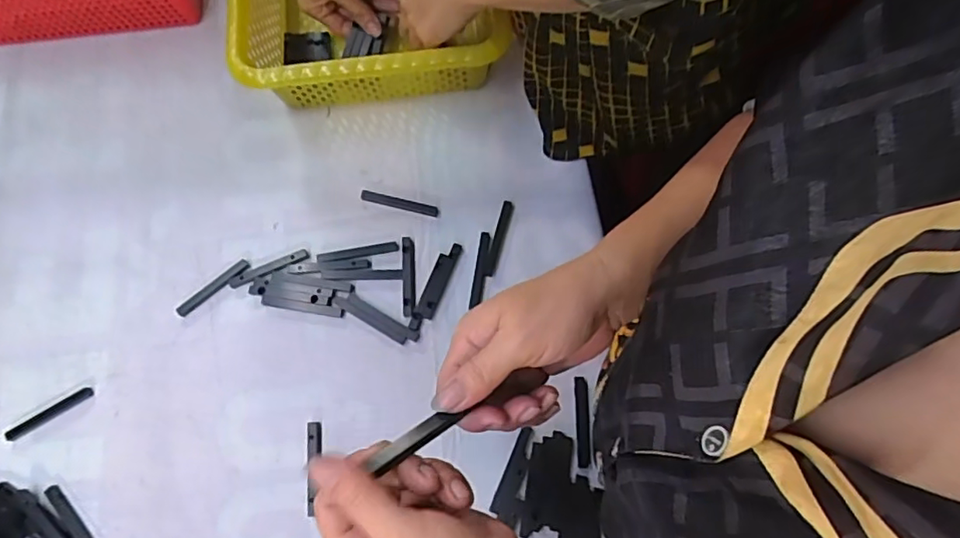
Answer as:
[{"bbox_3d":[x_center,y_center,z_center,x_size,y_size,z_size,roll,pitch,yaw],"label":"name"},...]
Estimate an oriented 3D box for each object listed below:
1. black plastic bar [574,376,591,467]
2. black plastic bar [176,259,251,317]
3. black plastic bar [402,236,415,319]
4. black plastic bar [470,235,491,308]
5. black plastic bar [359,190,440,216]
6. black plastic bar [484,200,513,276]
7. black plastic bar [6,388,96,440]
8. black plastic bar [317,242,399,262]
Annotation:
[{"bbox_3d":[0.089,0.131,0.492,0.012,0.006,0.074,-1,75,1],"label":"black plastic bar"},{"bbox_3d":[-0.250,0.017,0.535,0.076,0.004,0.012,-38,77,-9],"label":"black plastic bar"},{"bbox_3d":[-0.066,0.007,0.530,0.012,0.004,0.075,-3,75,1],"label":"black plastic bar"},{"bbox_3d":[0.000,0.000,0.533,0.010,0.007,0.070,8,75,4],"label":"black plastic bar"},{"bbox_3d":[-0.077,-0.064,0.552,0.075,0.006,0.011,13,75,5],"label":"black plastic bar"},{"bbox_3d":[0.017,-0.029,0.542,0.010,0.005,0.075,16,76,6],"label":"black plastic bar"},{"bbox_3d":[-0.381,0.127,0.505,0.076,0.004,0.012,-31,76,-7],"label":"black plastic bar"},{"bbox_3d":[-0.115,-0.016,0.537,0.075,0.004,0.013,-11,75,-2],"label":"black plastic bar"}]

